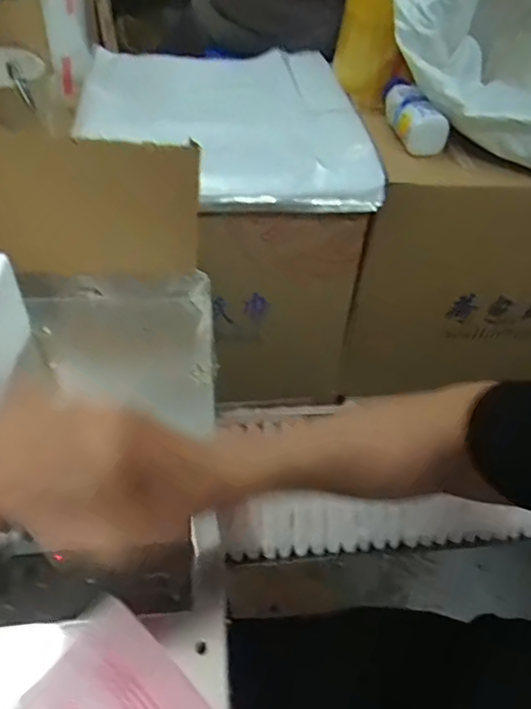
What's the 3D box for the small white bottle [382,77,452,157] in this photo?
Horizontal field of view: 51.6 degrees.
[{"bbox_3d":[0.180,-0.301,0.677,0.056,0.055,0.135,1,48,-5],"label":"small white bottle"}]

